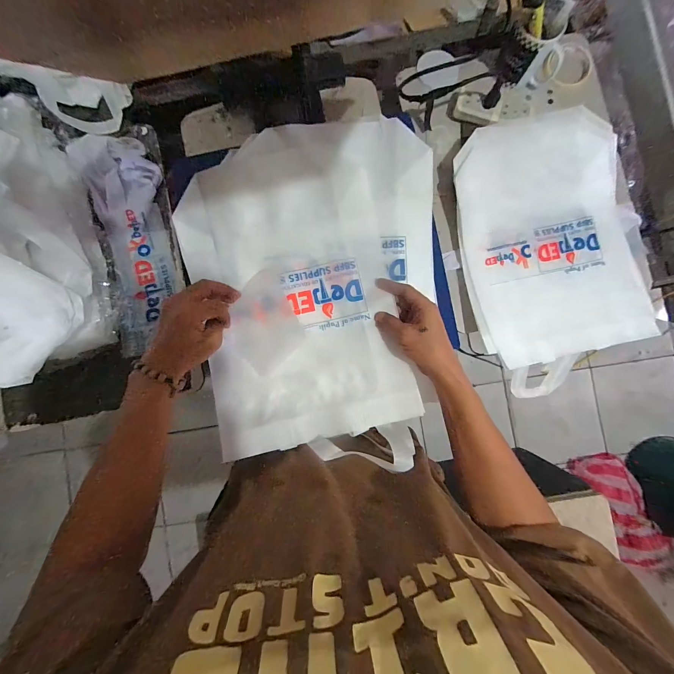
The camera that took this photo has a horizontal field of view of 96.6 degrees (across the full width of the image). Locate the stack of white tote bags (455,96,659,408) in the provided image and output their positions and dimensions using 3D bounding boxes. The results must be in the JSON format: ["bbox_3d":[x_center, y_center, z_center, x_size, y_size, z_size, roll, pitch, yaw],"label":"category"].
[{"bbox_3d":[0.409,-0.150,0.577,0.327,0.074,0.513,-9,93,1],"label":"stack of white tote bags"}]

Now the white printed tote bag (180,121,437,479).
[{"bbox_3d":[-0.032,-0.068,0.432,0.355,0.039,0.452,-5,87,-2],"label":"white printed tote bag"}]

